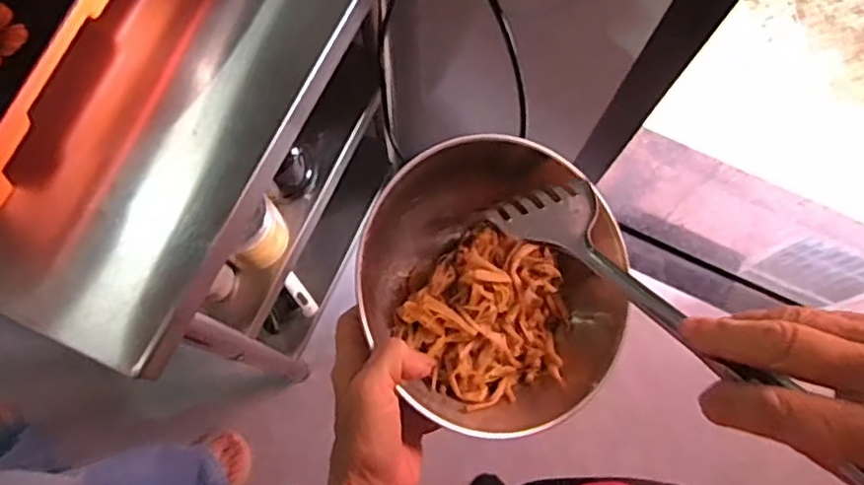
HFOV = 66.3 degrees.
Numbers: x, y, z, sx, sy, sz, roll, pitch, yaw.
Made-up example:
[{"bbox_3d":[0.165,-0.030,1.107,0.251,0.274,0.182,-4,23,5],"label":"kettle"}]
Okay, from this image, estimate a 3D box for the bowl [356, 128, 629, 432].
[{"bbox_3d":[0.042,0.021,0.437,0.173,0.082,0.196,-18,74,-8],"label":"bowl"}]

